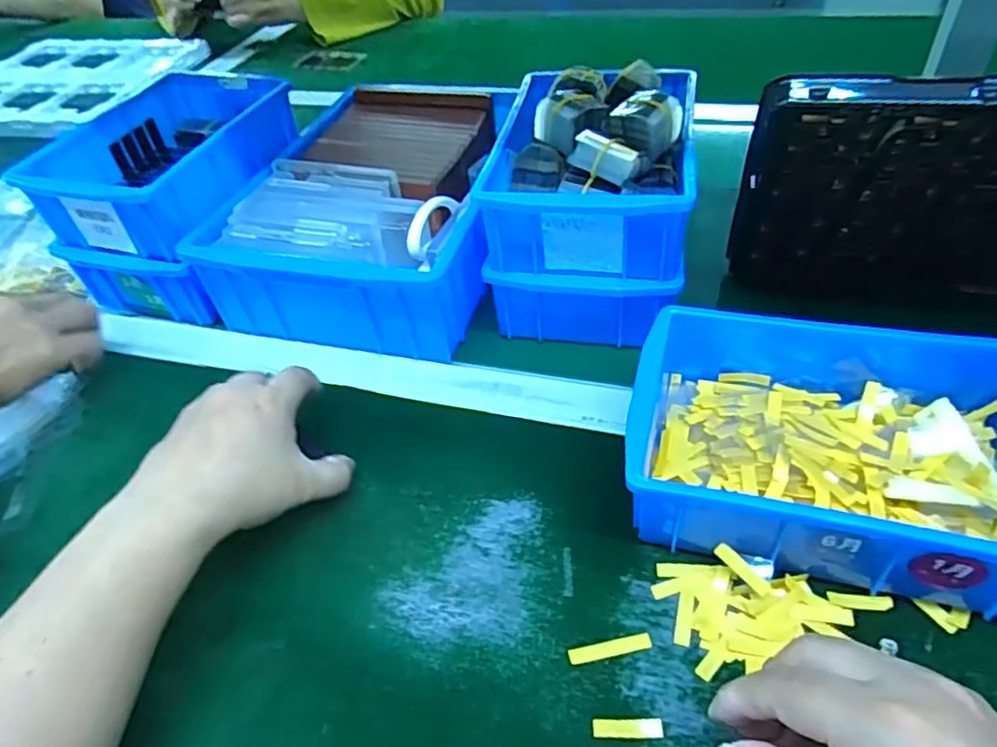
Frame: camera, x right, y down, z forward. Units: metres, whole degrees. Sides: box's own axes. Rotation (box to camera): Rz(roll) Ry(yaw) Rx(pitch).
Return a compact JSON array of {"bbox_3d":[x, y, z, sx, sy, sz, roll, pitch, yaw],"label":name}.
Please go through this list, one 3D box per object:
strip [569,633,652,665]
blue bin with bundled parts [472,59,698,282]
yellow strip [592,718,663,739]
[{"bbox_3d":[0.054,0.131,0.310,0.040,0.004,0.008,-11,45,-4],"label":"strip"},{"bbox_3d":[0.070,-0.148,0.455,0.138,0.080,0.190,7,47,13],"label":"blue bin with bundled parts"},{"bbox_3d":[0.057,0.156,0.284,0.030,0.004,0.008,-3,45,4],"label":"yellow strip"}]

